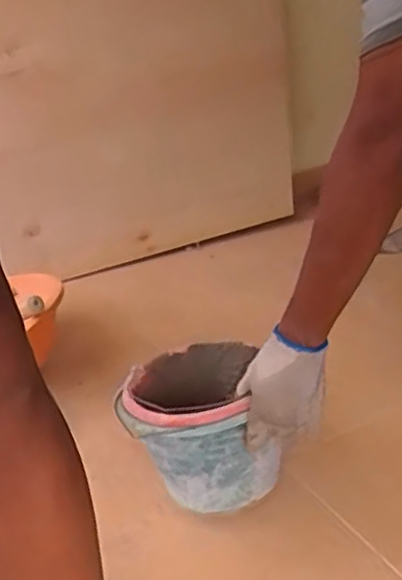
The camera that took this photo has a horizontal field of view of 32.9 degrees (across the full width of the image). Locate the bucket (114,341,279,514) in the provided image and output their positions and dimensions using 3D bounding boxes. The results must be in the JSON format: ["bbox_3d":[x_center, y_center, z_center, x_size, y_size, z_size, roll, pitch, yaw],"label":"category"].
[{"bbox_3d":[-0.013,0.185,1.019,0.206,0.166,0.234,-5,27,-9],"label":"bucket"}]

